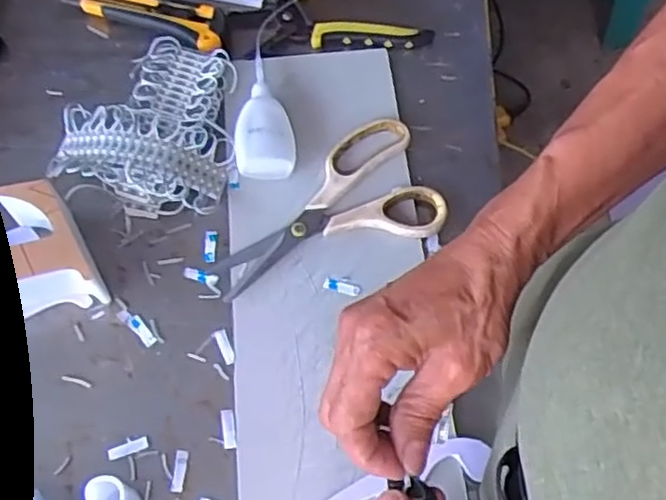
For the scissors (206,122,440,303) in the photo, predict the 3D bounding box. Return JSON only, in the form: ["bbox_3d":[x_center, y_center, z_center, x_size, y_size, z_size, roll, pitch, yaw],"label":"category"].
[{"bbox_3d":[-0.012,-0.036,0.520,0.170,0.013,0.101,-18,65,-8],"label":"scissors"}]

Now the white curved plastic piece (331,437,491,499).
[{"bbox_3d":[0.033,0.152,0.424,0.139,0.005,0.034,-27,66,-12],"label":"white curved plastic piece"}]

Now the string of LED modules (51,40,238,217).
[{"bbox_3d":[-0.142,-0.102,0.543,0.126,0.036,0.151,3,64,2],"label":"string of LED modules"}]

